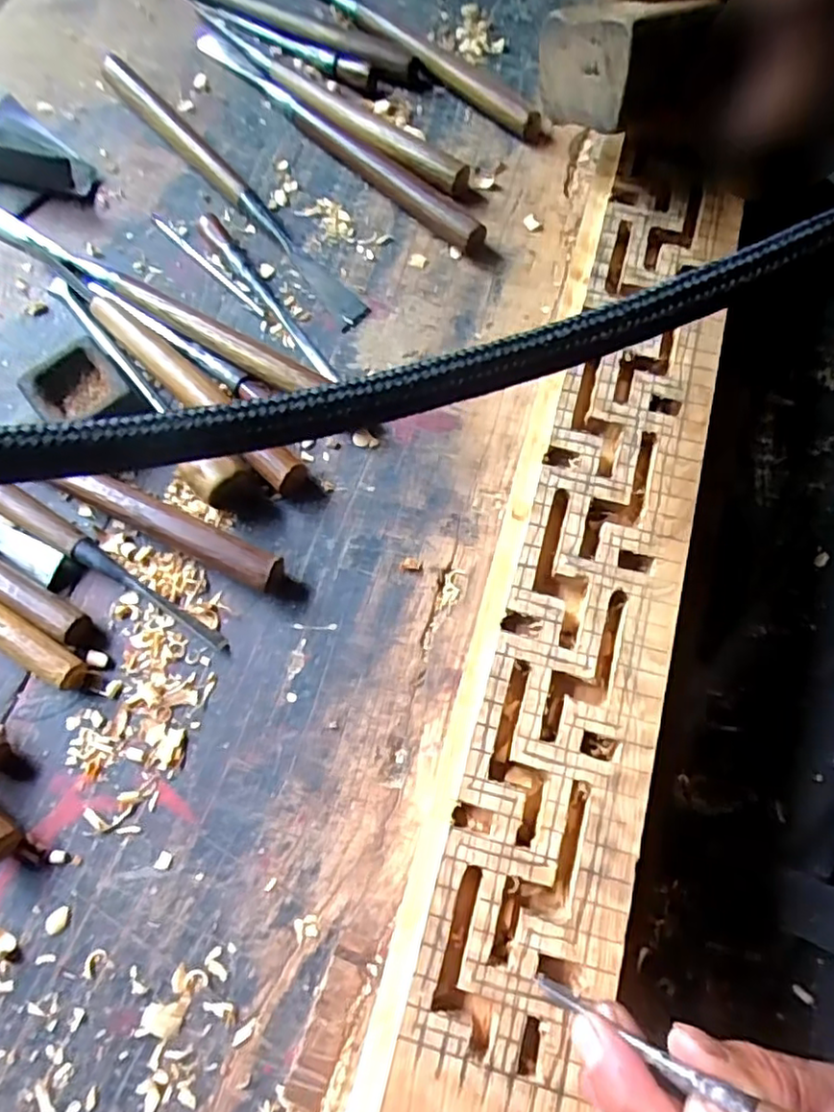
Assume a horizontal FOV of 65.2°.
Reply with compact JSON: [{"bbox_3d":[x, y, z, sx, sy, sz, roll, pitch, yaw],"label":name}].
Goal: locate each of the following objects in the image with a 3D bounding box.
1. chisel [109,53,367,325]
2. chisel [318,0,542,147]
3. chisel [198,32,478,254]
[{"bbox_3d":[-0.113,-0.223,0.389,0.018,0.015,0.250,-39,75,-11],"label":"chisel"},{"bbox_3d":[-0.018,-0.346,0.426,0.260,0.016,0.027,43,78,14],"label":"chisel"},{"bbox_3d":[-0.054,-0.261,0.397,0.252,0.018,0.020,43,78,14],"label":"chisel"}]

